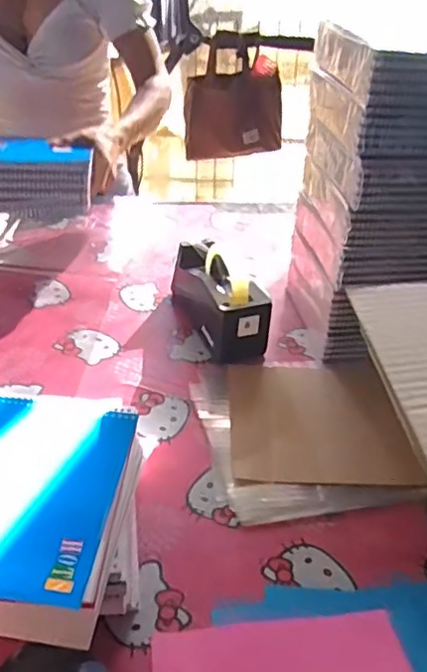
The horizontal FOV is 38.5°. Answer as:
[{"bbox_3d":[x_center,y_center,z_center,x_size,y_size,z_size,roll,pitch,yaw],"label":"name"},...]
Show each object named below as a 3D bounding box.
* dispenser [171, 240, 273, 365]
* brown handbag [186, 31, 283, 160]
[{"bbox_3d":[0.007,-0.060,0.896,0.076,0.109,0.205,-10,37,-19],"label":"dispenser"},{"bbox_3d":[0.061,-0.646,1.690,0.269,0.298,0.096,7,37,5],"label":"brown handbag"}]

